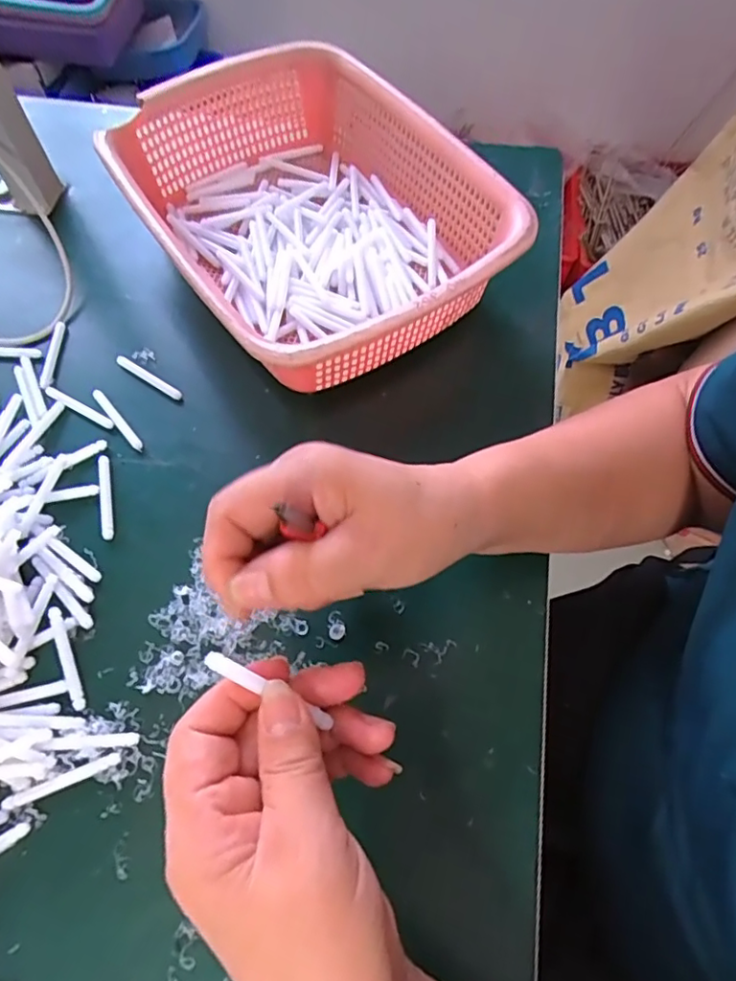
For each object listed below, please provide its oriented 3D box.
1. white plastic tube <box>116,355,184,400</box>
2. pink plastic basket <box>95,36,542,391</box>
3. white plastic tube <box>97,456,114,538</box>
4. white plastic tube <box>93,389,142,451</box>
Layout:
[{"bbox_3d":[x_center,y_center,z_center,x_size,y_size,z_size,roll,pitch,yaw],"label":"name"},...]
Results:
[{"bbox_3d":[-0.157,-0.082,0.404,0.056,0.005,0.009,30,66,14],"label":"white plastic tube"},{"bbox_3d":[-0.046,-0.199,0.419,0.211,0.087,0.282,-32,67,-16],"label":"pink plastic basket"},{"bbox_3d":[-0.168,0.004,0.361,0.007,0.004,0.059,-13,63,-7],"label":"white plastic tube"},{"bbox_3d":[-0.174,-0.049,0.388,0.007,0.004,0.060,-37,72,-17],"label":"white plastic tube"}]

